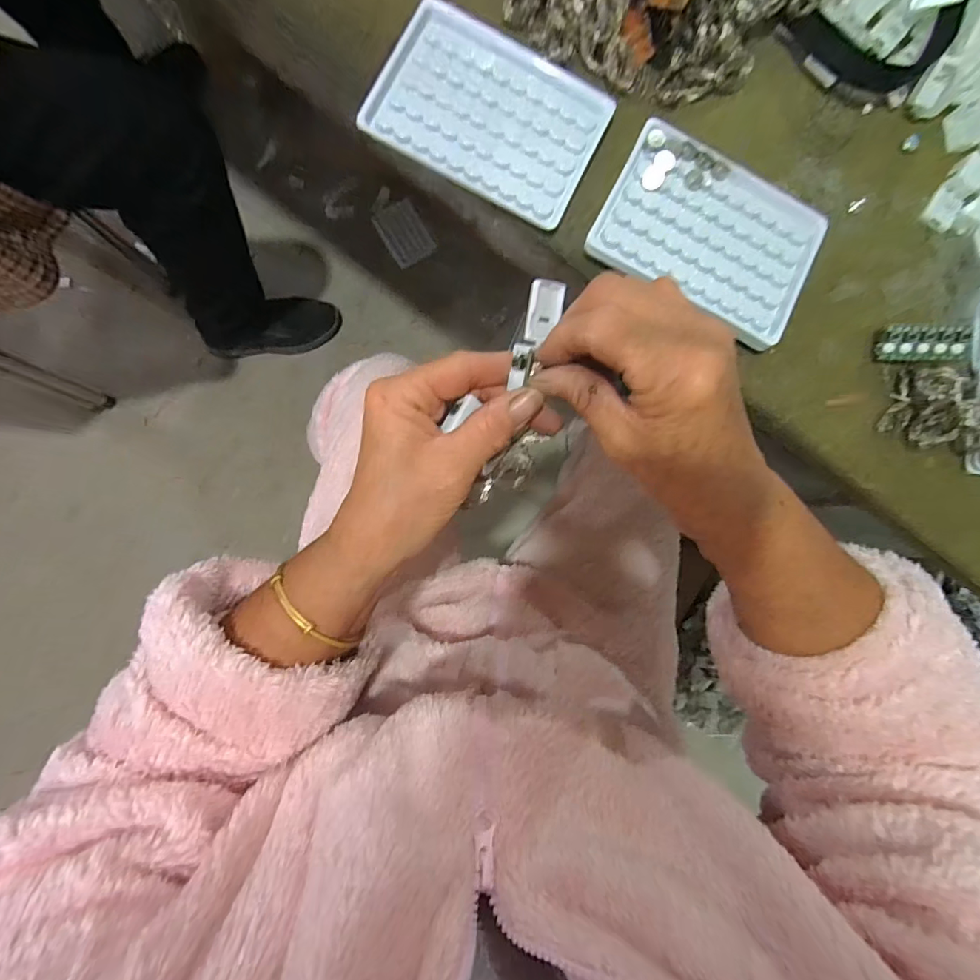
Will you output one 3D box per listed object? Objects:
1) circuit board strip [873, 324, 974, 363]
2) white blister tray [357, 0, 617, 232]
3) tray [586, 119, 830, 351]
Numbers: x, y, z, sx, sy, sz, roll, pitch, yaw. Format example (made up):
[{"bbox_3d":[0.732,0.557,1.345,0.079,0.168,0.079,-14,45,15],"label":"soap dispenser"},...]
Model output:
[{"bbox_3d":[0.274,-0.093,0.298,0.049,0.010,0.021,5,84,15],"label":"circuit board strip"},{"bbox_3d":[0.003,-0.229,0.285,0.130,0.008,0.098,28,83,-5],"label":"white blister tray"},{"bbox_3d":[0.134,-0.157,0.286,0.130,0.010,0.094,27,83,-5],"label":"tray"}]

